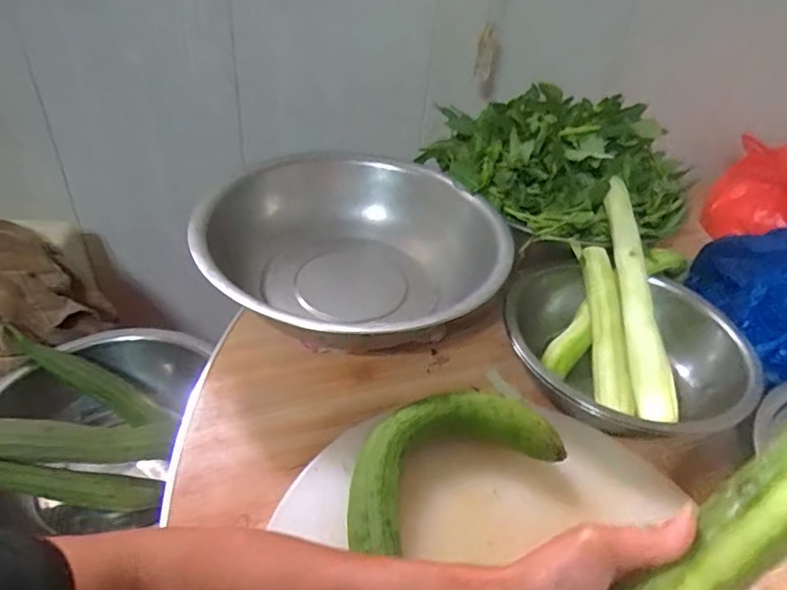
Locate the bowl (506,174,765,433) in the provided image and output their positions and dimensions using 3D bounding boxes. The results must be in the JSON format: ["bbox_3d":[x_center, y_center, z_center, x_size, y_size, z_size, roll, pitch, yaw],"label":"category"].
[{"bbox_3d":[0.262,0.041,0.628,0.243,0.155,0.265,3,39,-3],"label":"bowl"}]

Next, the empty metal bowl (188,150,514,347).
[{"bbox_3d":[-0.052,-0.040,0.695,0.349,0.127,0.343,3,39,-3],"label":"empty metal bowl"}]

